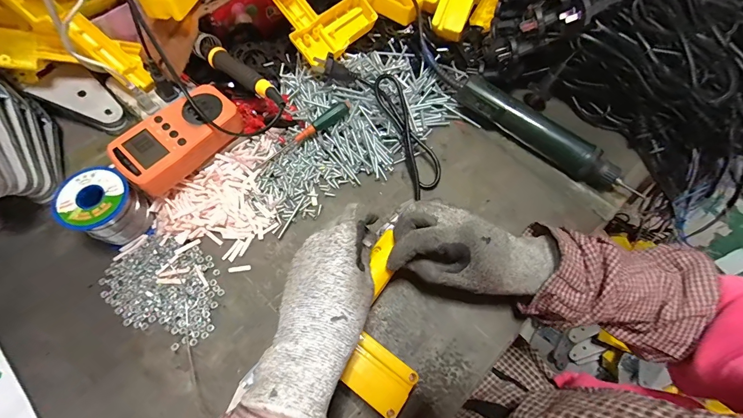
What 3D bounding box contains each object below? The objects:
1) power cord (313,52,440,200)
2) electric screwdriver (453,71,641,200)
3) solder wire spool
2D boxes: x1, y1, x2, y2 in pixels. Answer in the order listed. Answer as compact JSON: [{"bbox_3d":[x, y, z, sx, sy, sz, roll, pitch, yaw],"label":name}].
[{"bbox_3d":[0.020,-0.110,0.420,0.071,0.038,0.214,-39,89,-18],"label":"power cord"},{"bbox_3d":[0.210,-0.089,0.431,0.231,0.042,0.037,39,69,14],"label":"electric screwdriver"},{"bbox_3d":[-0.270,0.000,0.354,0.065,0.060,0.062,18,65,6],"label":"solder wire spool"}]

